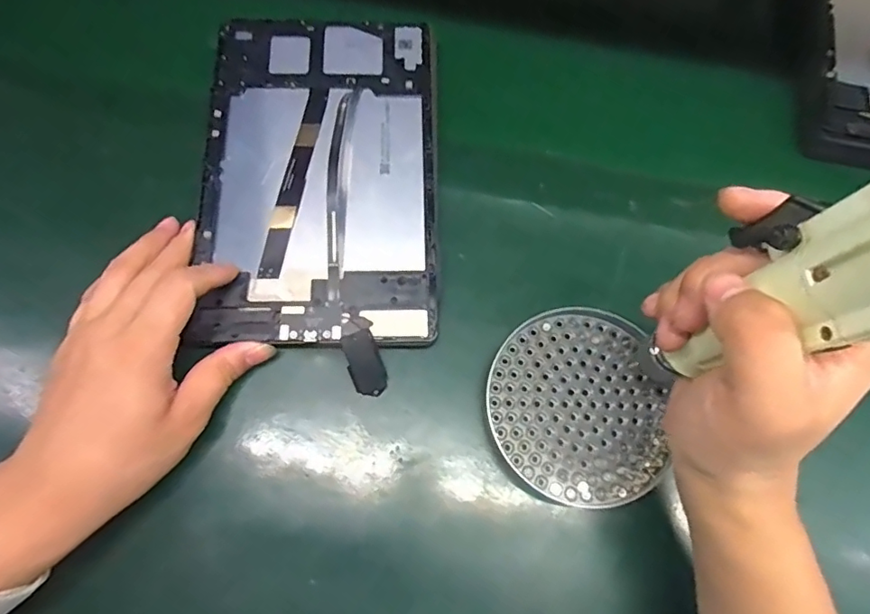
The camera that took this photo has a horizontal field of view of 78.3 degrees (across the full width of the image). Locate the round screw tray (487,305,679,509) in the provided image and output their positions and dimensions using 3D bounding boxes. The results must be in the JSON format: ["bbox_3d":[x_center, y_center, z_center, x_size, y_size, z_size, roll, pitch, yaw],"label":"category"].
[{"bbox_3d":[0.086,0.056,0.321,0.105,0.011,0.112,0,75,-1],"label":"round screw tray"}]

